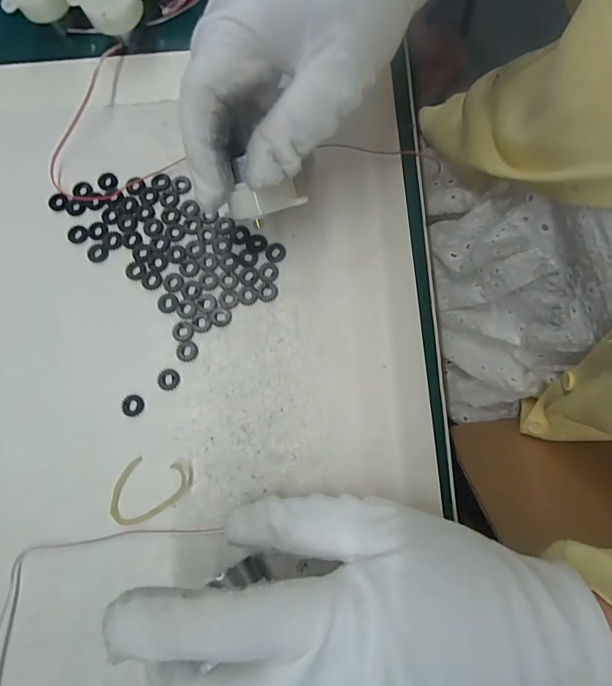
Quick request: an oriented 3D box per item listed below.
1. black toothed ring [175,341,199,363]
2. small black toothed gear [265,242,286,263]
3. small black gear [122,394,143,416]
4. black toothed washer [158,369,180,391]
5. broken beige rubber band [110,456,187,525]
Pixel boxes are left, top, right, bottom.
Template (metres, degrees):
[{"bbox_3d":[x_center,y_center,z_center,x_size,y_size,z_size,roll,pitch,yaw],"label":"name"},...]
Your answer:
[{"bbox_3d":[-0.060,0.004,0.209,0.011,0.004,0.010,0,78,1],"label":"black toothed ring"},{"bbox_3d":[-0.016,-0.048,0.218,0.011,0.004,0.011,0,78,1],"label":"small black toothed gear"},{"bbox_3d":[-0.085,0.030,0.204,0.010,0.004,0.010,0,78,1],"label":"small black gear"},{"bbox_3d":[-0.068,0.018,0.206,0.011,0.004,0.010,0,78,1],"label":"black toothed washer"},{"bbox_3d":[-0.074,0.070,0.194,0.032,0.004,0.030,9,78,3],"label":"broken beige rubber band"}]

